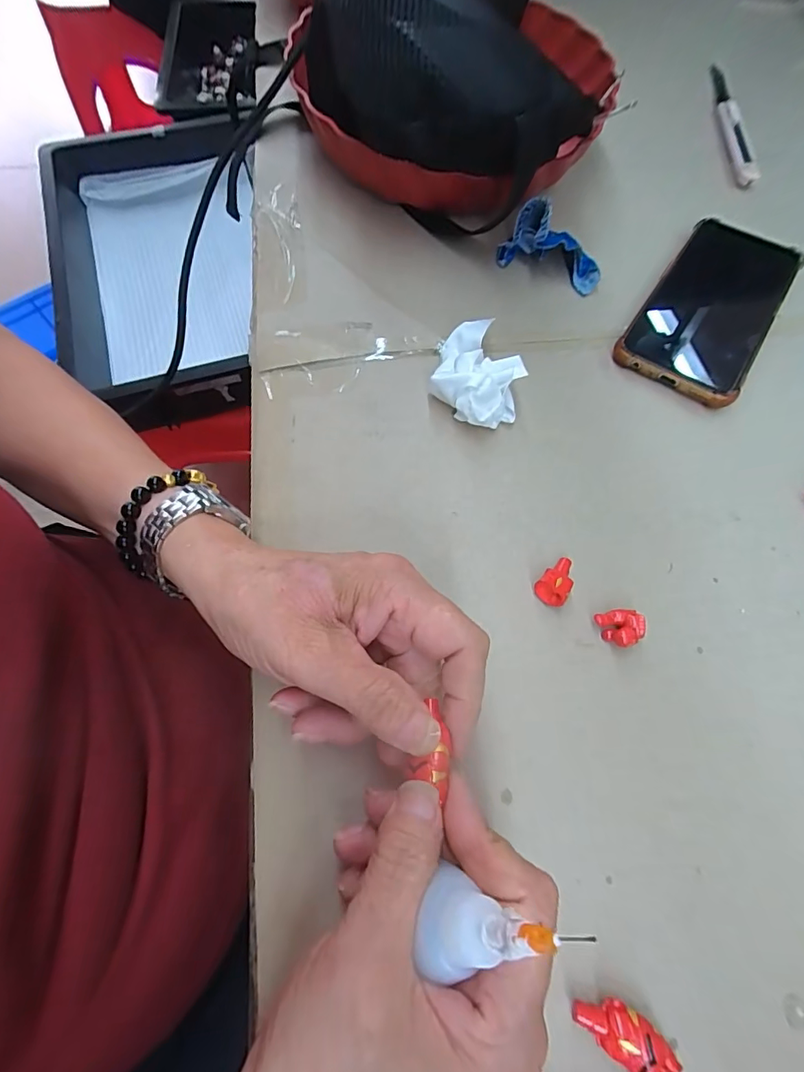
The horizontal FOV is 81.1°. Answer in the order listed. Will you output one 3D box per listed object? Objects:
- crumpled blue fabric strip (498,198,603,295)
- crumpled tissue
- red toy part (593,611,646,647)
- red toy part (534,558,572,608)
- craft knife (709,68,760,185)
[{"bbox_3d":[0.108,-0.199,0.325,0.071,0.043,0.031,29,72,-3],"label":"crumpled blue fabric strip"},{"bbox_3d":[0.046,-0.098,0.280,0.051,0.032,0.068,13,70,6],"label":"crumpled tissue"},{"bbox_3d":[0.111,0.047,0.237,0.021,0.012,0.018,-8,69,-2],"label":"red toy part"},{"bbox_3d":[0.082,0.023,0.245,0.016,0.014,0.026,36,74,14],"label":"red toy part"},{"bbox_3d":[0.292,-0.369,0.412,0.019,0.009,0.177,7,69,4],"label":"craft knife"}]

